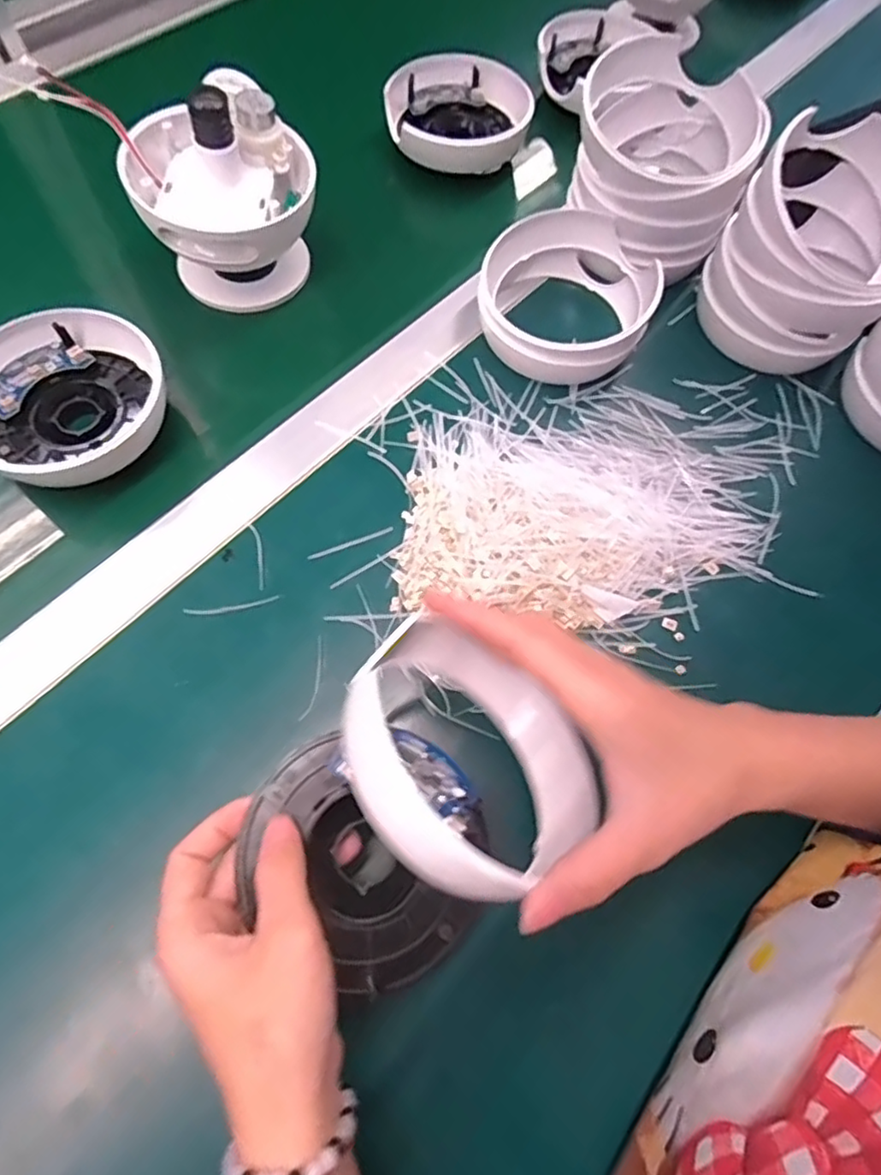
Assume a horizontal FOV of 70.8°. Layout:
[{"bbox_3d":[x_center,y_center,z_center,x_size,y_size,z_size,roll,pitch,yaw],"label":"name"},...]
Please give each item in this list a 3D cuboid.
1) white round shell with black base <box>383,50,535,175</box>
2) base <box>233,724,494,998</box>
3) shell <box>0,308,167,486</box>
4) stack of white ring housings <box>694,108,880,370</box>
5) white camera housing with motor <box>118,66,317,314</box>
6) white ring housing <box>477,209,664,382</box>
[{"bbox_3d":[0.016,-0.380,0.499,0.117,0.039,0.099,0,67,-5],"label":"white round shell with black base"},{"bbox_3d":[-0.029,0.107,0.262,0.098,0.021,0.092,0,62,0],"label":"base"},{"bbox_3d":[-0.225,-0.111,0.376,0.094,0.052,0.108,38,69,11],"label":"shell"},{"bbox_3d":[0.252,-0.223,0.417,0.114,0.103,0.119,36,70,14],"label":"stack of white ring housings"},{"bbox_3d":[-0.137,-0.252,0.411,0.109,0.117,0.094,-18,70,-12],"label":"white camera housing with motor"},{"bbox_3d":[0.085,-0.196,0.424,0.111,0.056,0.118,2,67,-4],"label":"white ring housing"}]

